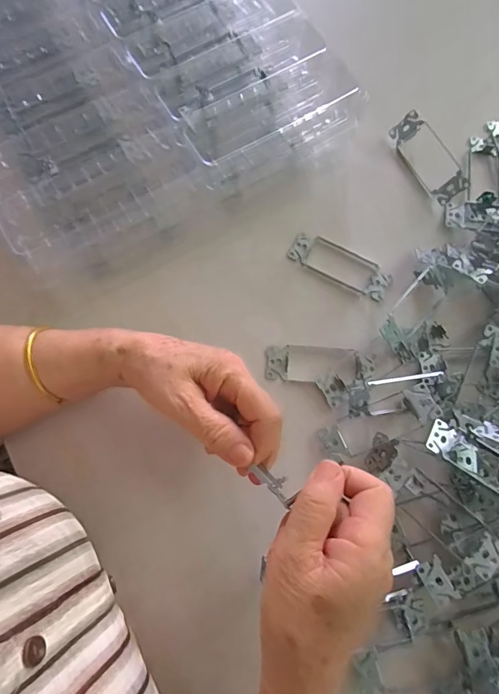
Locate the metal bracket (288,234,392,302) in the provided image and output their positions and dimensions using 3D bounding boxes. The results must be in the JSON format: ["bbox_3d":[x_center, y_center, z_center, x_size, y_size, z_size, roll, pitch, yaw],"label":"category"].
[{"bbox_3d":[0.094,-0.085,0.417,0.107,0.009,0.037,26,78,5],"label":"metal bracket"}]

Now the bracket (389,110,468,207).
[{"bbox_3d":[0.190,-0.203,0.430,0.037,0.010,0.104,-34,78,26],"label":"bracket"}]

